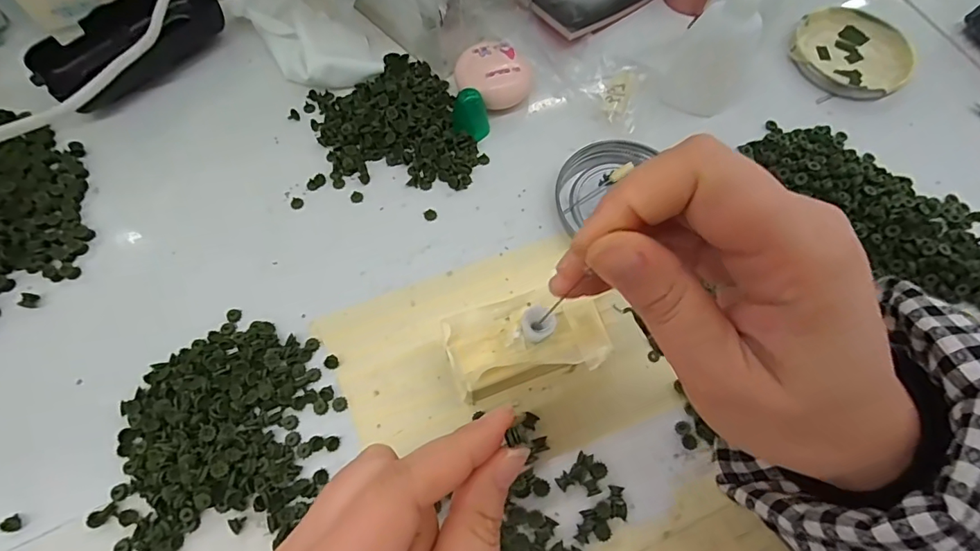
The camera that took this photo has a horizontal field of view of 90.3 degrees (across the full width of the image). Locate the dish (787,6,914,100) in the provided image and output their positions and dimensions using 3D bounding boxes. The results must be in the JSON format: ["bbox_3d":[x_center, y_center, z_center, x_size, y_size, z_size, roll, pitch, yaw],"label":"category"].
[{"bbox_3d":[0.257,-0.161,0.345,0.076,0.009,0.082,1,67,-2],"label":"dish"}]

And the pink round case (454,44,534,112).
[{"bbox_3d":[0.001,-0.126,0.309,0.046,0.018,0.038,34,70,11],"label":"pink round case"}]

